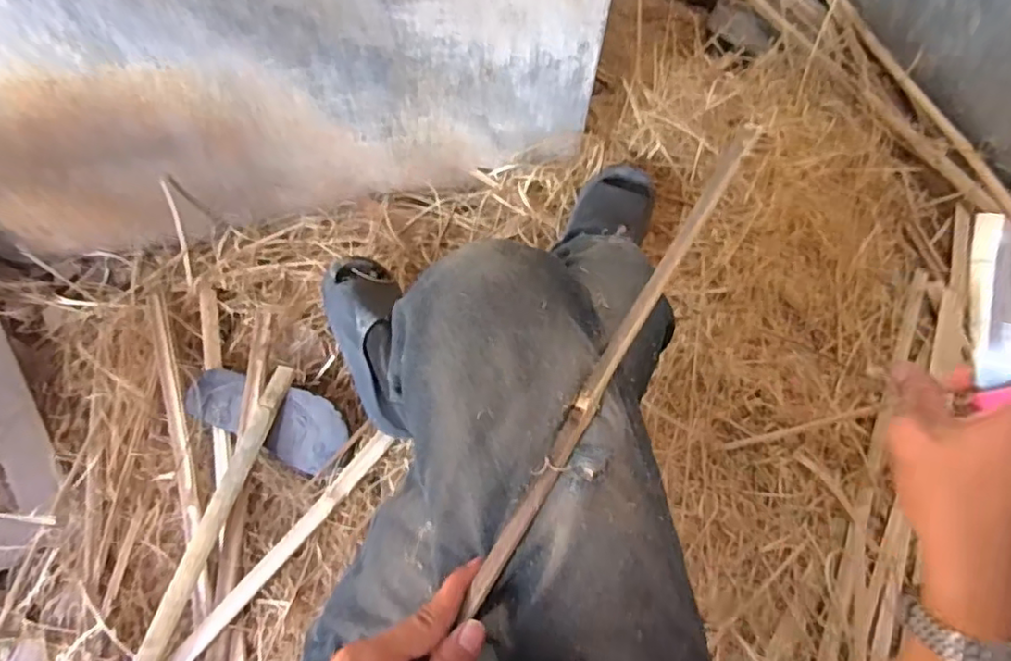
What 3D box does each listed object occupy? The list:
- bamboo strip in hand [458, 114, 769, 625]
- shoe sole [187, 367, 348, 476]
[{"bbox_3d":[0.058,0.021,0.354,0.013,0.010,0.304,31,90,10],"label":"bamboo strip in hand"},{"bbox_3d":[-0.337,0.120,0.901,0.233,0.037,0.095,24,68,7],"label":"shoe sole"}]

